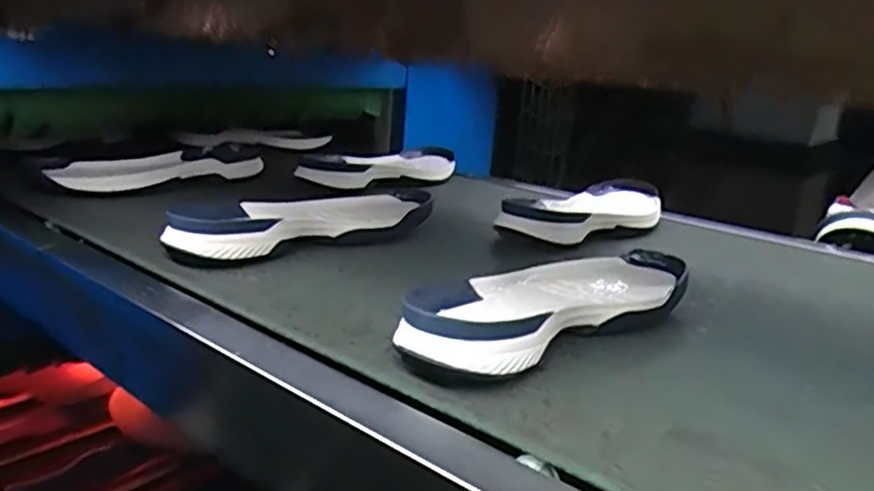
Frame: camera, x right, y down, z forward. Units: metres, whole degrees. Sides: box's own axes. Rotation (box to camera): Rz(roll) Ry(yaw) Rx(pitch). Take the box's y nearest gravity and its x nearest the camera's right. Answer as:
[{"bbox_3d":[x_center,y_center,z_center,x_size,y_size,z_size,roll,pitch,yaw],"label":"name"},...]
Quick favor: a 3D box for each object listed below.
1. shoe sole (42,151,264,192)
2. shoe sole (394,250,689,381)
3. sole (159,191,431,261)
[{"bbox_3d":[-0.419,-0.112,1.065,0.117,0.042,0.293,12,23,40],"label":"shoe sole"},{"bbox_3d":[0.104,0.043,0.612,0.345,0.052,0.117,-18,23,-40],"label":"shoe sole"},{"bbox_3d":[-0.155,-0.033,0.824,0.332,0.052,0.120,-17,22,-38],"label":"sole"}]

